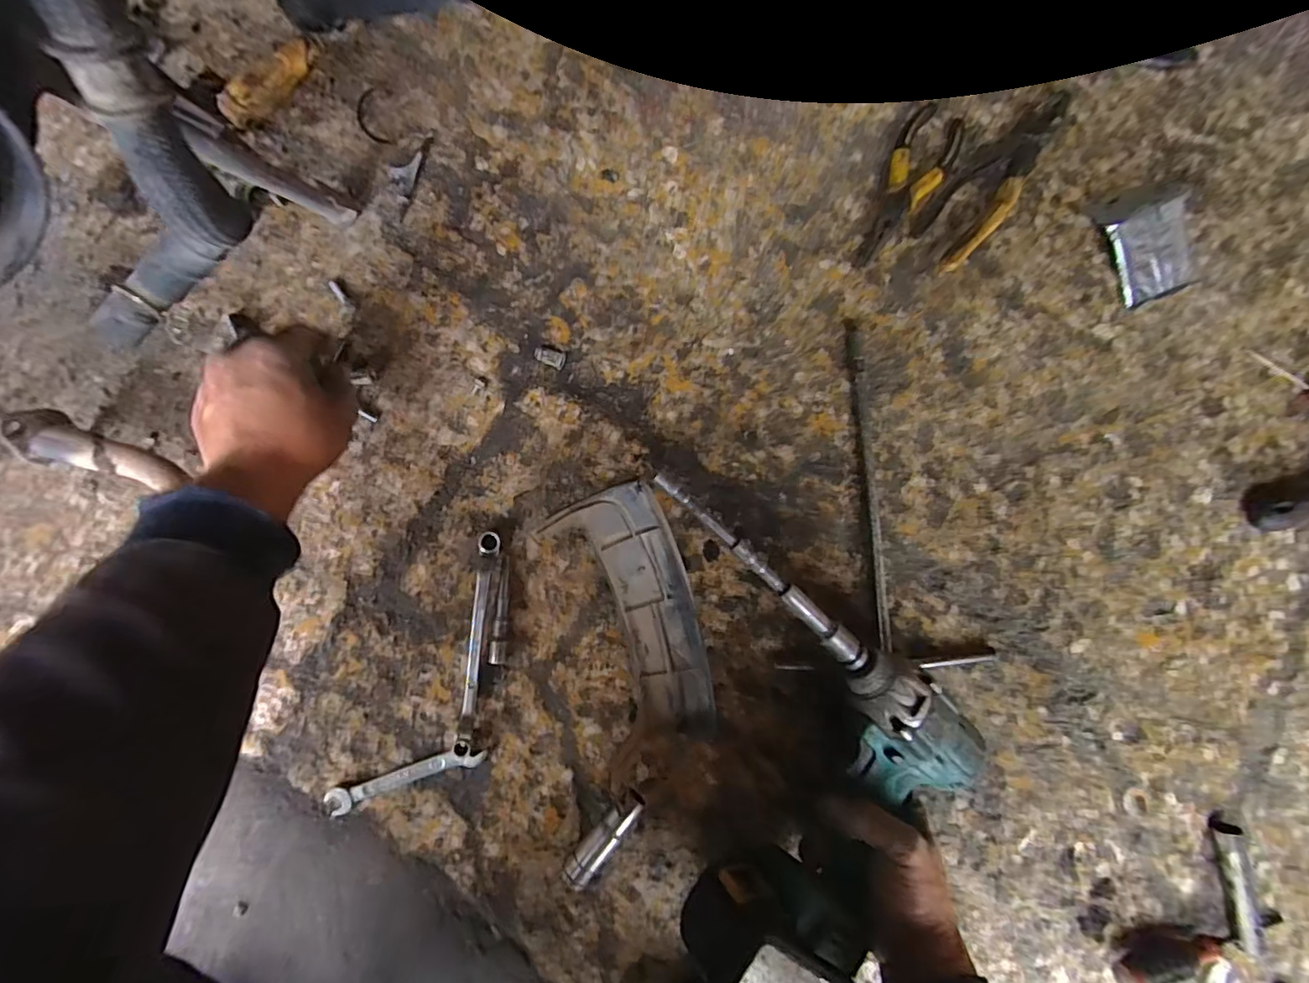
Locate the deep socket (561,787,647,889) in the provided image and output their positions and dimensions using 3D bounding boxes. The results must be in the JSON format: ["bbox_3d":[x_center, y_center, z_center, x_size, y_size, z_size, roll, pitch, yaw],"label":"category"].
[{"bbox_3d":[-0.038,0.263,0.423,0.022,0.018,0.080,42,83,-1],"label":"deep socket"}]

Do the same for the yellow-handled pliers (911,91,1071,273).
[{"bbox_3d":[0.304,-0.278,0.490,0.057,0.022,0.194,44,83,-1],"label":"yellow-handled pliers"}]

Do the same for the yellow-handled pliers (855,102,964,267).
[{"bbox_3d":[0.224,-0.265,0.486,0.052,0.016,0.158,23,84,-3],"label":"yellow-handled pliers"}]

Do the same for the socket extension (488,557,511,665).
[{"bbox_3d":[-0.117,0.092,0.434,0.011,0.011,0.079,7,85,-5],"label":"socket extension"}]

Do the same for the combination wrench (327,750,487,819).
[{"bbox_3d":[-0.186,0.216,0.420,0.115,0.004,0.018,-17,87,-6],"label":"combination wrench"}]

